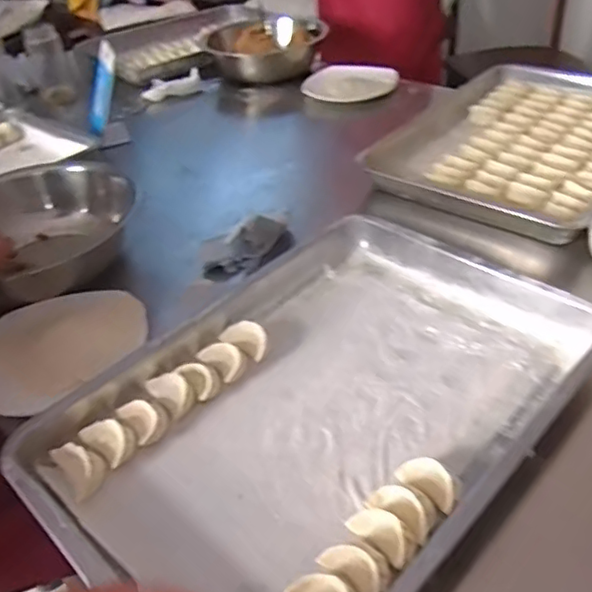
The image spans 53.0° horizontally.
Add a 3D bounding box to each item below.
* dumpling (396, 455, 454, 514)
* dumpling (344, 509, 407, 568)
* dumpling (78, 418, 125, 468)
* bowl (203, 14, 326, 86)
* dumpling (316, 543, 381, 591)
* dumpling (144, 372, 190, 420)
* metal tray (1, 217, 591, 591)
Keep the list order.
[{"bbox_3d":[0.109,0.154,0.485,0.049,0.028,0.027,26,50,34],"label":"dumpling"},{"bbox_3d":[0.066,0.183,0.453,0.026,0.027,0.052,-34,46,-28],"label":"dumpling"},{"bbox_3d":[-0.171,0.134,0.546,0.052,0.021,0.031,24,49,32],"label":"dumpling"},{"bbox_3d":[-0.071,-0.570,1.351,0.276,0.102,0.232,-7,39,0],"label":"bowl"},{"bbox_3d":[0.043,0.202,0.434,0.051,0.026,0.024,27,50,35],"label":"dumpling"},{"bbox_3d":[-0.123,0.094,0.585,0.030,0.017,0.050,-33,46,-28],"label":"dumpling"},{"bbox_3d":[0.028,0.091,0.557,0.347,0.050,0.483,28,51,36],"label":"metal tray"}]

